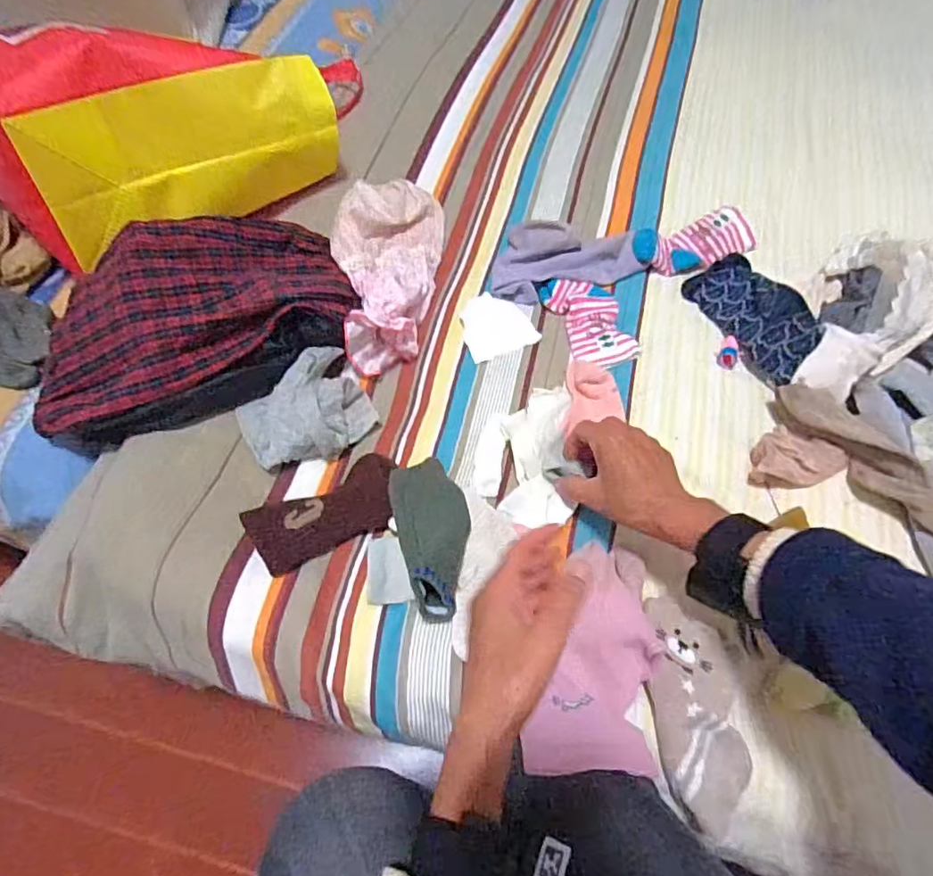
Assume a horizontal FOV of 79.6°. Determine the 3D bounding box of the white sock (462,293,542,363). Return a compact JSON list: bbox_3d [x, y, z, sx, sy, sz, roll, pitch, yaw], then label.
[{"bbox_3d":[0.030,-0.120,0.591,0.072,0.008,0.073,-21,65,-9],"label":"white sock"}]

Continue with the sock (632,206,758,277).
[{"bbox_3d":[0.260,-0.224,0.640,0.139,0.023,0.061,-22,65,-10],"label":"sock"}]

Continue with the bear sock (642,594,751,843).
[{"bbox_3d":[0.167,0.192,0.404,0.065,0.029,0.149,9,56,1],"label":"bear sock"}]

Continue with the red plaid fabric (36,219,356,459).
[{"bbox_3d":[-0.255,-0.108,0.517,0.305,0.092,0.152,-28,66,-16],"label":"red plaid fabric"}]

